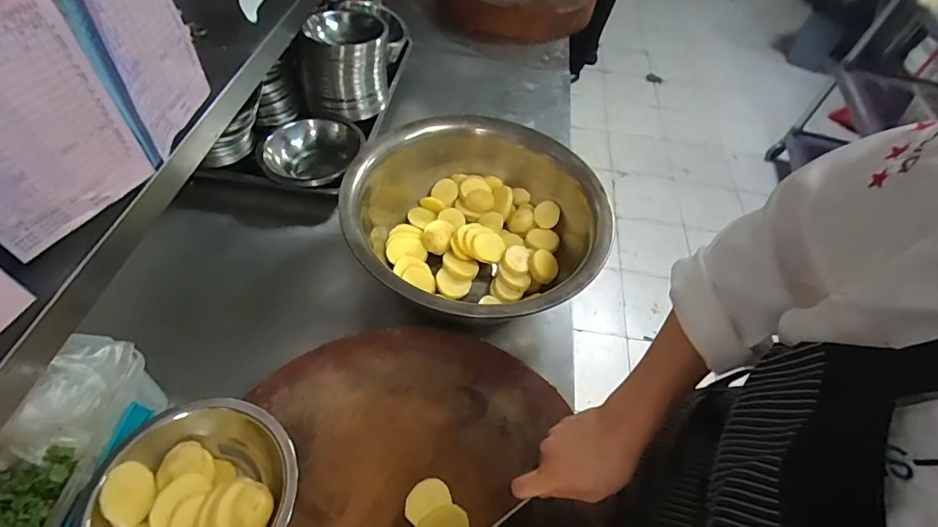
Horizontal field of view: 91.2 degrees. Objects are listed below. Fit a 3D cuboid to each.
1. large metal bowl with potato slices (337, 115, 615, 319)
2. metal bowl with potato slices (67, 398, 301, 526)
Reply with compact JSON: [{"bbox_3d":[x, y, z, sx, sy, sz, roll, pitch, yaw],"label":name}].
[{"bbox_3d":[0.007,-0.056,0.754,0.395,0.157,0.391,3,53,-4],"label":"large metal bowl with potato slices"},{"bbox_3d":[-0.279,0.236,0.460,0.187,0.060,0.190,3,53,-4],"label":"metal bowl with potato slices"}]

